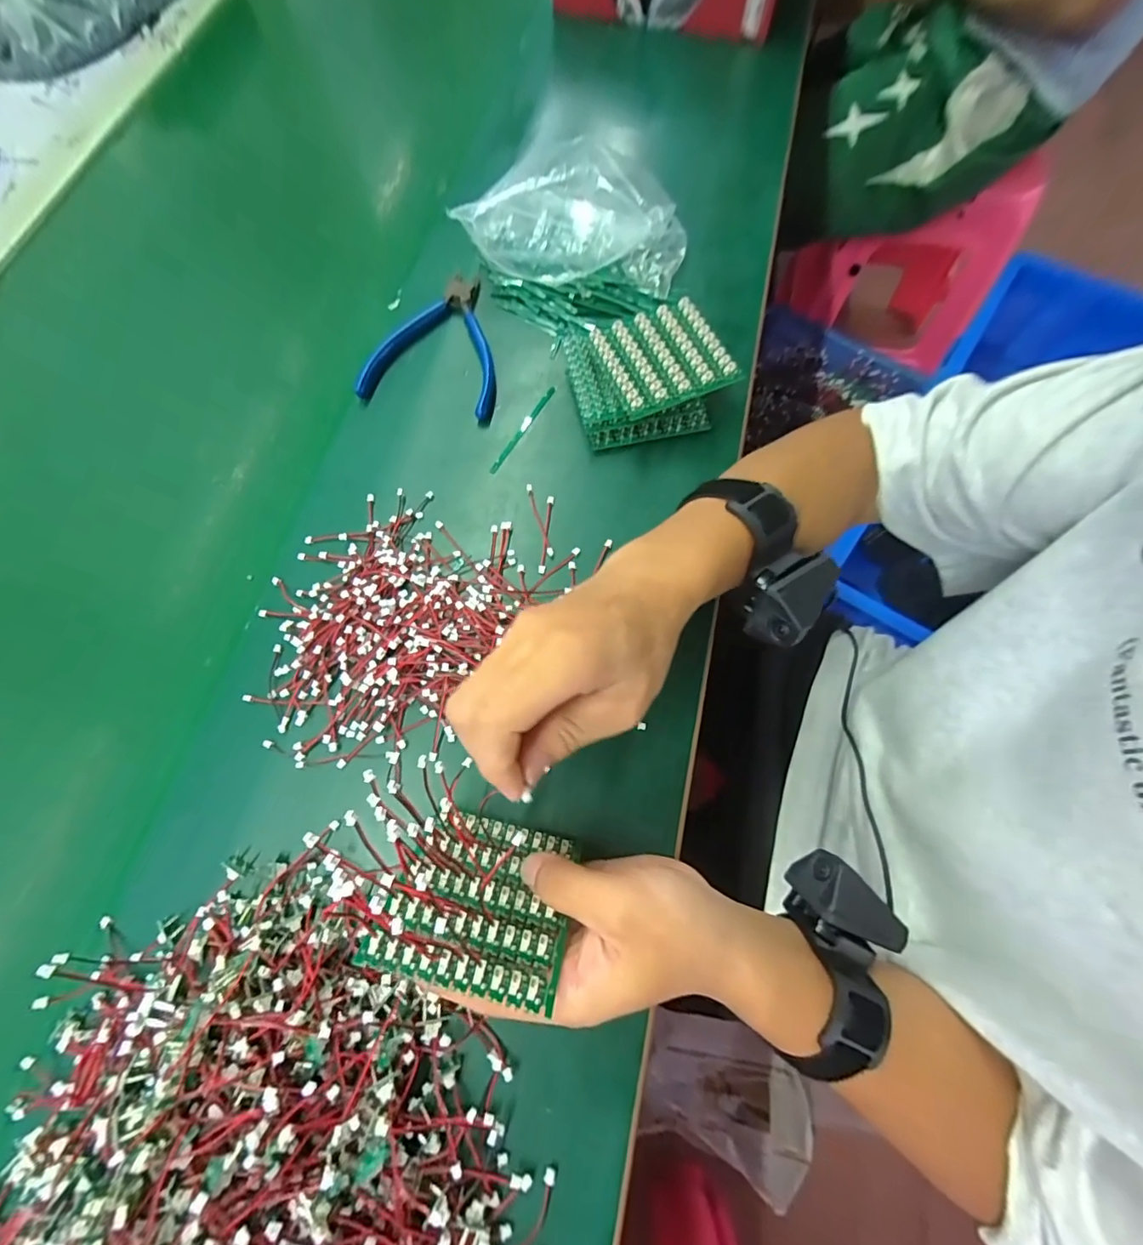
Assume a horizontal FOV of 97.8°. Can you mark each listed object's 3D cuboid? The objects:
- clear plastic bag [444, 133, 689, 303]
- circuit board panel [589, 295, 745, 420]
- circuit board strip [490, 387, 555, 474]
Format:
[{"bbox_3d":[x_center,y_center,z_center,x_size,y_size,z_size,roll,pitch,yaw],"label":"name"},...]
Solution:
[{"bbox_3d":[0.002,-0.315,0.396,0.177,0.064,0.083,5,72,4],"label":"clear plastic bag"},{"bbox_3d":[0.064,-0.188,0.350,0.081,0.006,0.078,-23,74,-7],"label":"circuit board panel"},{"bbox_3d":[-0.036,-0.145,0.370,0.008,0.004,0.085,27,75,11],"label":"circuit board strip"}]

